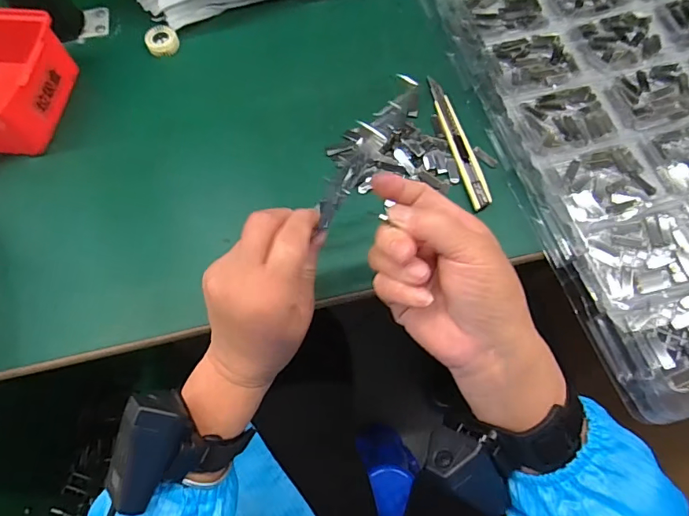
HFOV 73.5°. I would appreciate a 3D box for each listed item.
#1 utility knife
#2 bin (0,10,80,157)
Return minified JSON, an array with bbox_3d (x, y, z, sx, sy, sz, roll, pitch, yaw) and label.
[{"bbox_3d":[0.108,-0.113,0.439,0.018,0.004,0.147,-13,69,-4],"label":"utility knife"},{"bbox_3d":[-0.344,-0.164,0.439,0.137,0.065,0.125,5,69,3],"label":"bin"}]

